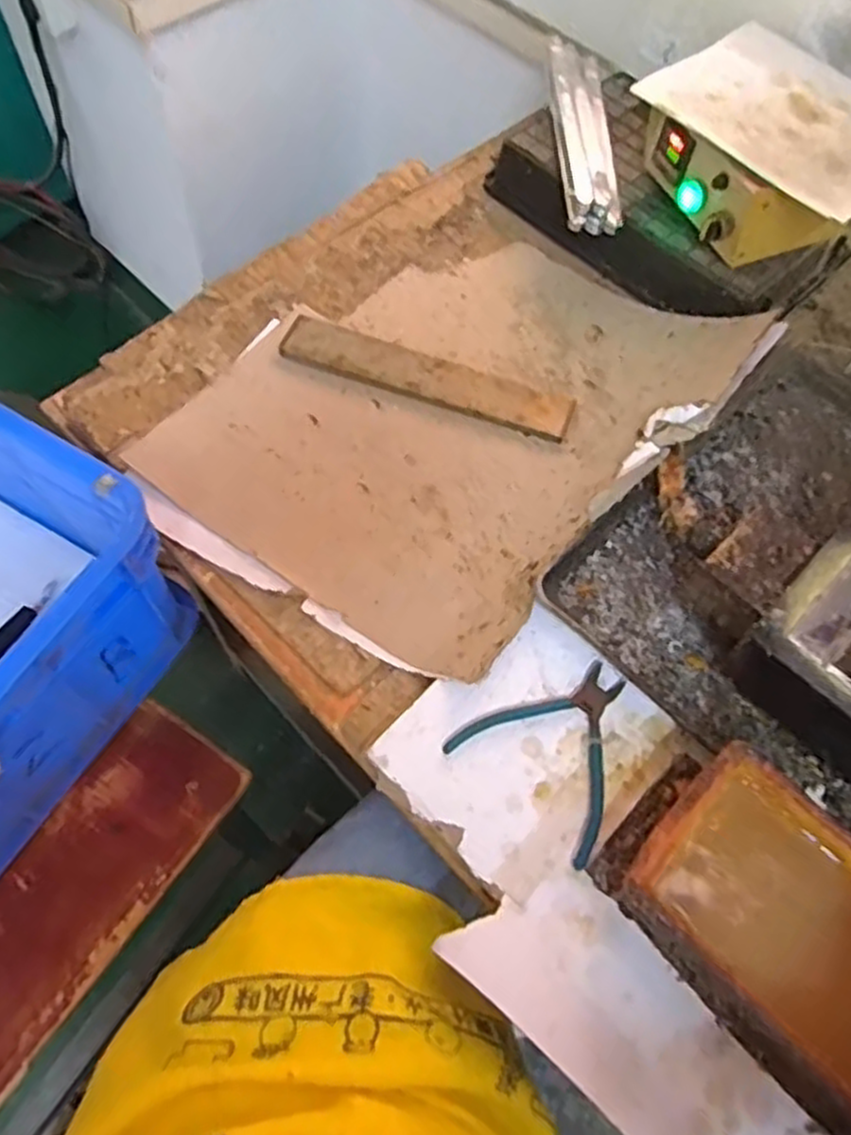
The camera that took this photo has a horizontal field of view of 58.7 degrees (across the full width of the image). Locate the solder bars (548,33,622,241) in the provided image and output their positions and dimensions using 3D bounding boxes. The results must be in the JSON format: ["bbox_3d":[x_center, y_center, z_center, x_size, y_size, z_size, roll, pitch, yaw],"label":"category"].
[{"bbox_3d":[0.176,-0.497,0.859,0.067,0.032,0.319,3,63,-1],"label":"solder bars"}]

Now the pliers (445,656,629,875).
[{"bbox_3d":[0.107,0.130,0.578,0.127,0.007,0.137,39,67,16],"label":"pliers"}]

